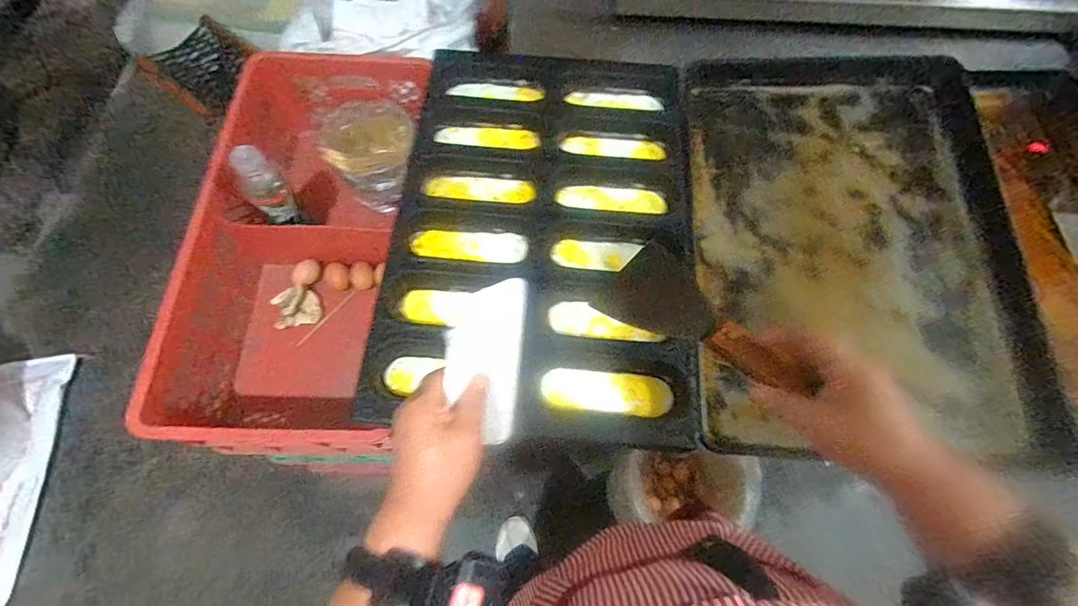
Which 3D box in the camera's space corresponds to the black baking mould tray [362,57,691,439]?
[{"bbox_3d":[0.009,-0.118,0.668,0.413,0.040,0.597,6,67,0],"label":"black baking mould tray"}]

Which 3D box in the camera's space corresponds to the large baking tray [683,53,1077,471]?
[{"bbox_3d":[0.424,-0.118,0.666,0.397,0.048,0.590,2,70,8],"label":"large baking tray"}]

